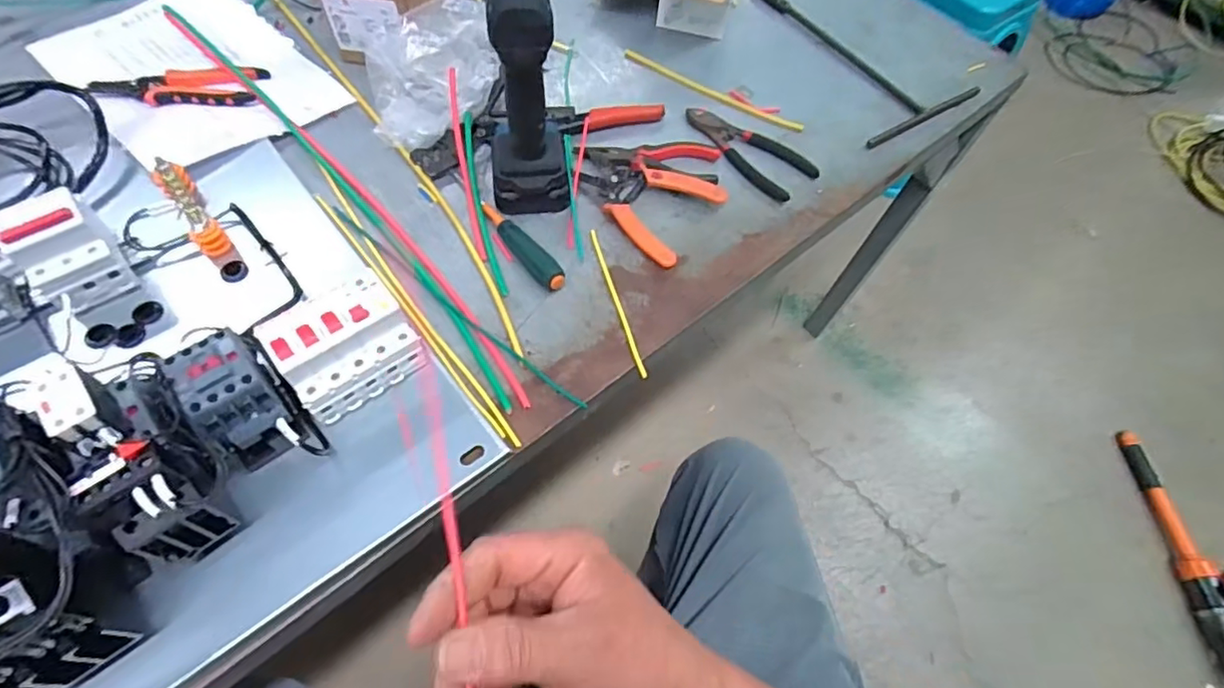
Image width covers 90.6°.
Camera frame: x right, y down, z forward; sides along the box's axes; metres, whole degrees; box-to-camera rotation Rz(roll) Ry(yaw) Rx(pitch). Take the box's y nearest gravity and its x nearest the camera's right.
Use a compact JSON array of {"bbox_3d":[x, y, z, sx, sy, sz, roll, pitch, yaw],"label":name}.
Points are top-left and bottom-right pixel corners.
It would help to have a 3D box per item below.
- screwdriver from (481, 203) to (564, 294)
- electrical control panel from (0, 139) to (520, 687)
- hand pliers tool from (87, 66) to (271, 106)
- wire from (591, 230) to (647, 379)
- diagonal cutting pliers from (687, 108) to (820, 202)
[{"bbox_3d":[-0.084,-0.092,0.563,0.023,0.016,0.114,-33,68,-21],"label":"screwdriver"},{"bbox_3d":[-0.369,0.002,0.411,0.452,0.144,0.449,-35,68,-21],"label":"electrical control panel"},{"bbox_3d":[-0.450,-0.268,0.632,0.160,0.013,0.059,-1,60,-5],"label":"hand pliers tool"},{"bbox_3d":[0.004,-0.041,0.550,0.007,0.004,0.159,-13,62,-12],"label":"wire"},{"bbox_3d":[0.146,-0.215,0.659,0.068,0.007,0.155,-38,69,-22],"label":"diagonal cutting pliers"}]

